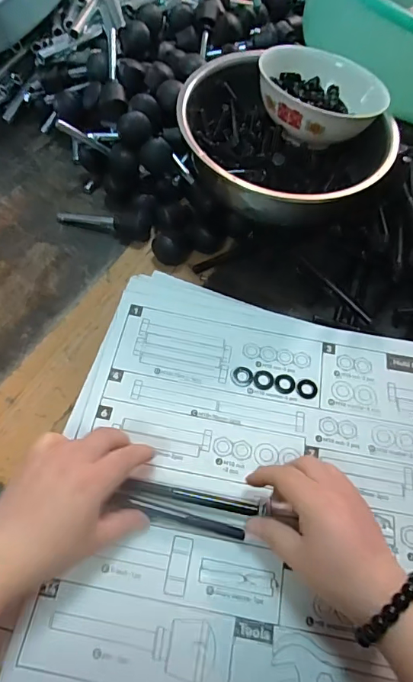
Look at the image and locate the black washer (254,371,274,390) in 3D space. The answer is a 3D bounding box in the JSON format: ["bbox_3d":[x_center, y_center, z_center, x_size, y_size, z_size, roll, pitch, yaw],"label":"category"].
[{"bbox_3d":[0.053,0.035,0.422,0.018,0.004,0.019,3,58,-1],"label":"black washer"}]

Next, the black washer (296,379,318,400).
[{"bbox_3d":[0.093,0.044,0.420,0.019,0.004,0.020,1,58,-2],"label":"black washer"}]

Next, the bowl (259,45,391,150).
[{"bbox_3d":[0.112,-0.250,0.466,0.123,0.050,0.116,1,58,-2],"label":"bowl"}]

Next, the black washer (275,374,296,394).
[{"bbox_3d":[0.073,0.039,0.421,0.019,0.004,0.019,1,58,-2],"label":"black washer"}]

